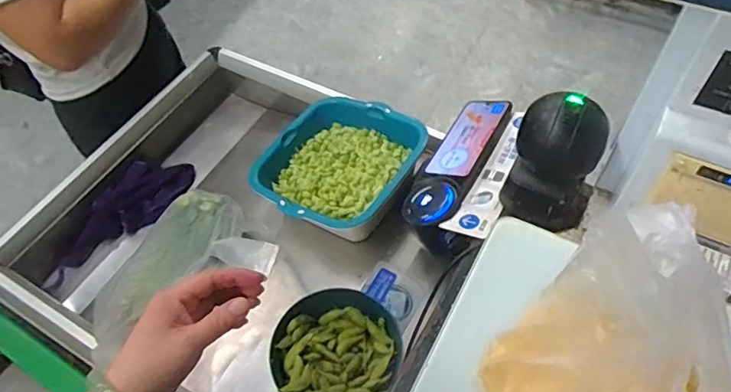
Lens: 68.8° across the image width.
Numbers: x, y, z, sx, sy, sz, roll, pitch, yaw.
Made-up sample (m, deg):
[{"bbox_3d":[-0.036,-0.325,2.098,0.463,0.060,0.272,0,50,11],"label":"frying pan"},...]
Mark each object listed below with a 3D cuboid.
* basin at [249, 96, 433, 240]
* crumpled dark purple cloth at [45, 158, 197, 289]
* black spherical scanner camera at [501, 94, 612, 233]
[{"bbox_3d":[-0.040,-0.047,0.821,0.217,0.079,0.228,30,63,22],"label":"basin"},{"bbox_3d":[-0.402,0.038,0.883,0.104,0.059,0.278,17,59,15],"label":"crumpled dark purple cloth"},{"bbox_3d":[0.214,-0.039,0.607,0.097,0.147,0.087,19,59,16],"label":"black spherical scanner camera"}]

